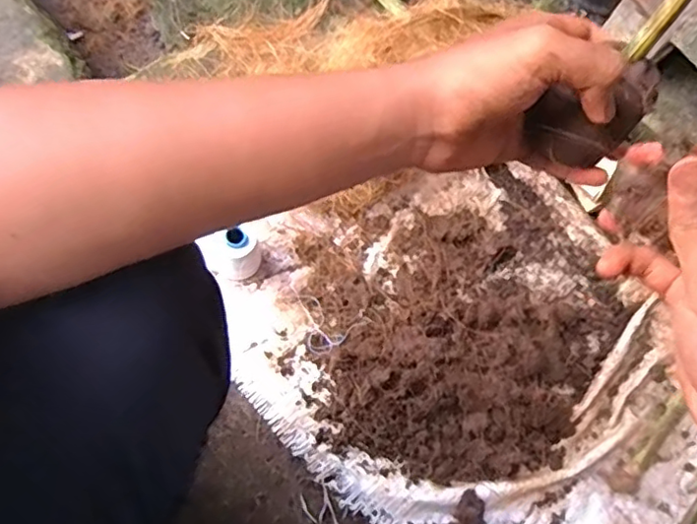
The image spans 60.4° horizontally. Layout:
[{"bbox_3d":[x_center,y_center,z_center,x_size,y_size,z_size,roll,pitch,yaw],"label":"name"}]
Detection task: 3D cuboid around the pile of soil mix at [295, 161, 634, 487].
[{"bbox_3d":[0.149,0.088,0.749,0.413,0.039,0.355,-17,74,-7],"label":"pile of soil mix"}]

